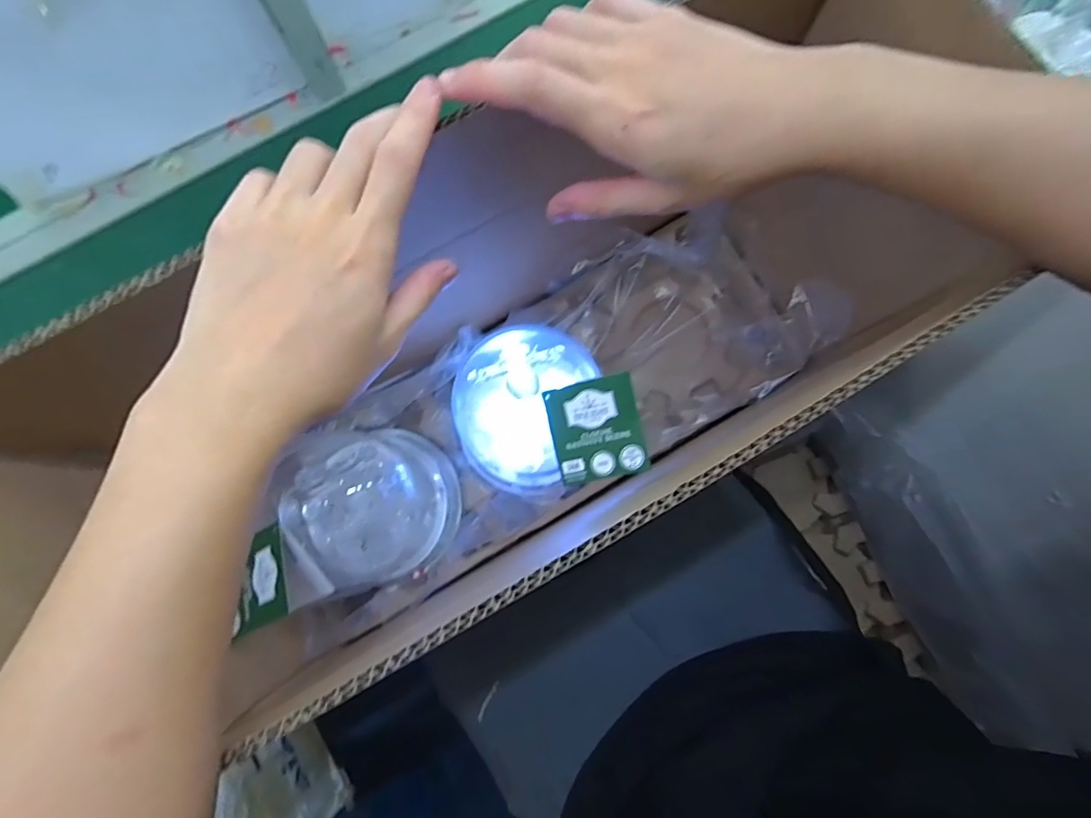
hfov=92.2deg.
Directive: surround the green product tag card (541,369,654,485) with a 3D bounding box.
[{"bbox_3d":[0.036,0.015,0.371,0.062,0.004,0.069,-14,92,12],"label":"green product tag card"}]

